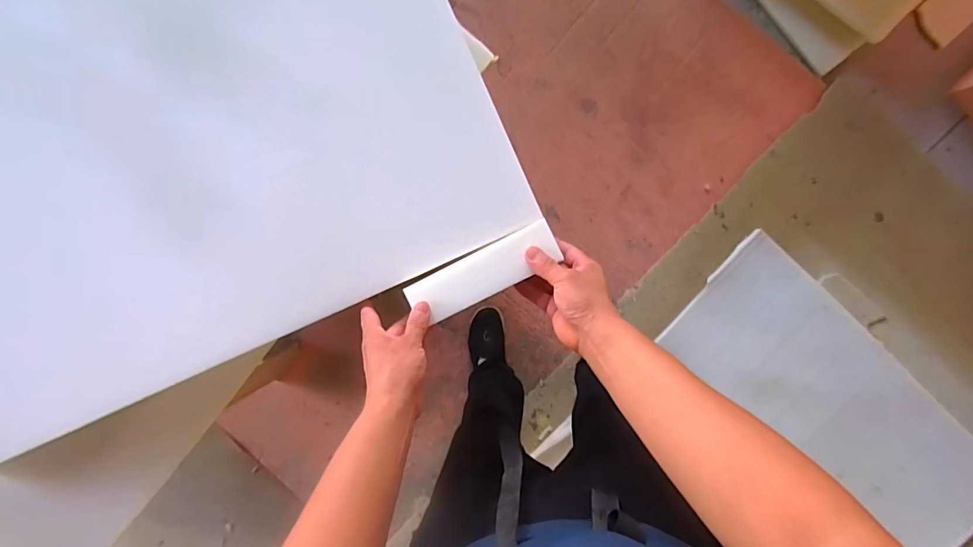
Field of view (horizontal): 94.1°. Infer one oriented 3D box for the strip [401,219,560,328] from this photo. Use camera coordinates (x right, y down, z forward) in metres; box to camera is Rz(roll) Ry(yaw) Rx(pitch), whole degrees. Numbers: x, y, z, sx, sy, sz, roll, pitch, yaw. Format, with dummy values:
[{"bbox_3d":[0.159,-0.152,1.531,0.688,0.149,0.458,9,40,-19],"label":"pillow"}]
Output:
[{"bbox_3d":[-0.002,0.000,0.521,0.175,0.012,0.052,-28,92,3],"label":"strip"}]

